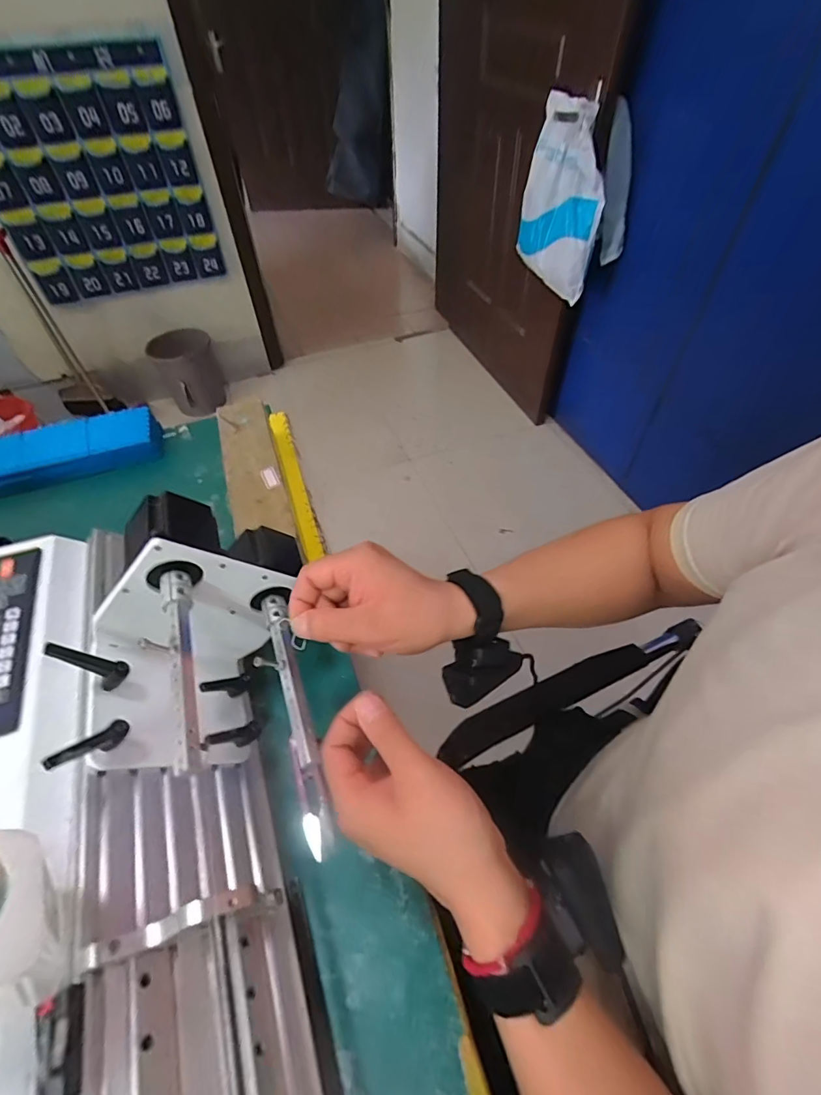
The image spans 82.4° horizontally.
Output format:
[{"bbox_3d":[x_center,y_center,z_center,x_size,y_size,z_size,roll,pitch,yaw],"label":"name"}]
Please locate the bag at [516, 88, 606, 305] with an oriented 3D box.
[{"bbox_3d":[0.326,-0.745,1.036,0.055,0.364,0.201,-41,66,-21],"label":"bag"}]

